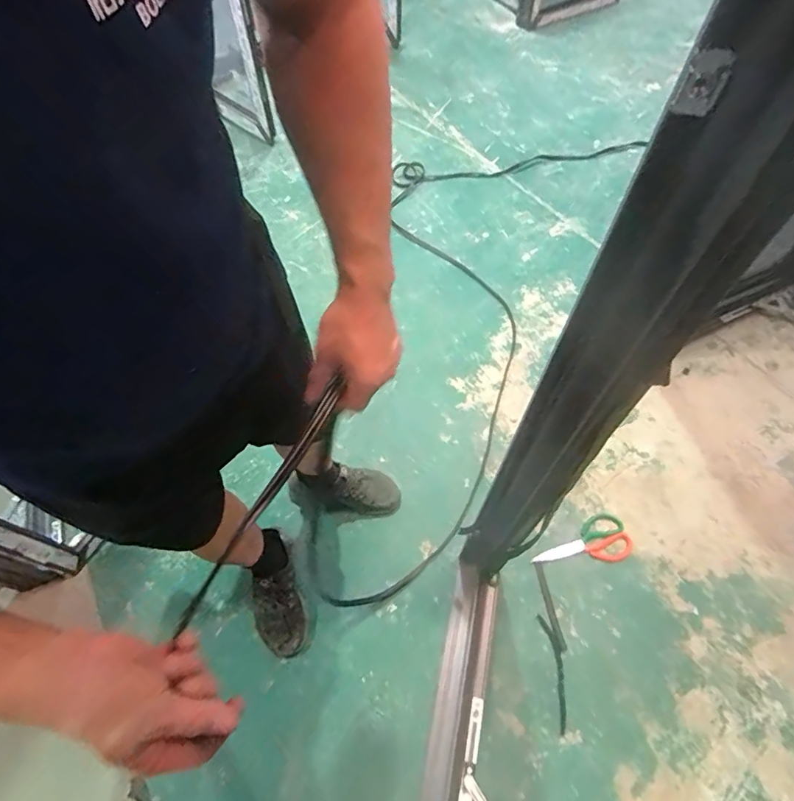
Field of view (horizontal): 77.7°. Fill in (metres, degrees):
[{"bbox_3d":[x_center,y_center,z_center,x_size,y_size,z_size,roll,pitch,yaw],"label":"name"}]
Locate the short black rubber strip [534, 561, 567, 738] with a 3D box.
[{"bbox_3d":[0.340,0.523,1.071,0.049,0.006,0.324,-4,58,-1],"label":"short black rubber strip"}]

